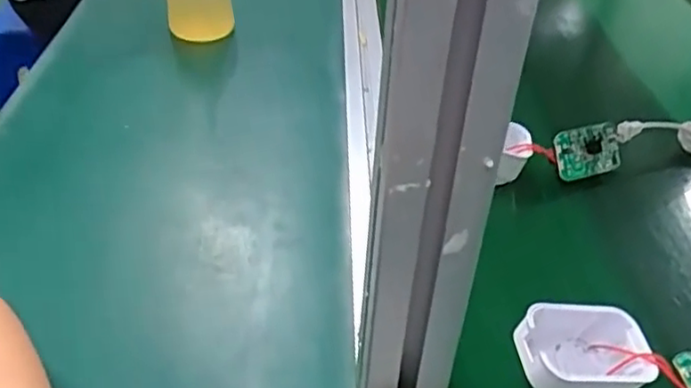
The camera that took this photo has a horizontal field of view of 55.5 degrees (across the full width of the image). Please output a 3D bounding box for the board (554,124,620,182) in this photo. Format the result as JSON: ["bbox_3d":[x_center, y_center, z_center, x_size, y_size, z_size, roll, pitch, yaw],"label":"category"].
[{"bbox_3d":[0.190,-0.033,0.518,0.065,0.039,0.005,-14,10,-23],"label":"board"}]

